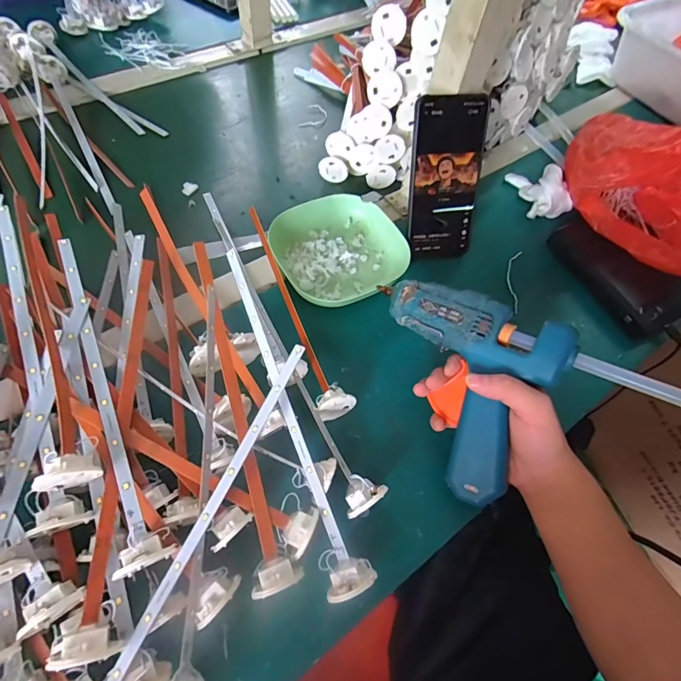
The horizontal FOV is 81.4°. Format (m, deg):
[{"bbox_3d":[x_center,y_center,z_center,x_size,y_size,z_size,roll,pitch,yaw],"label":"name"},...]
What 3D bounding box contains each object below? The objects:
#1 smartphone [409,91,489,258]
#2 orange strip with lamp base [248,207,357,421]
[{"bbox_3d":[0.115,-0.171,0.426,0.076,0.160,0.010,-9,31,-9],"label":"smartphone"},{"bbox_3d":[-0.062,-0.050,0.413,0.033,0.035,0.285,-21,64,-14],"label":"orange strip with lamp base"}]

